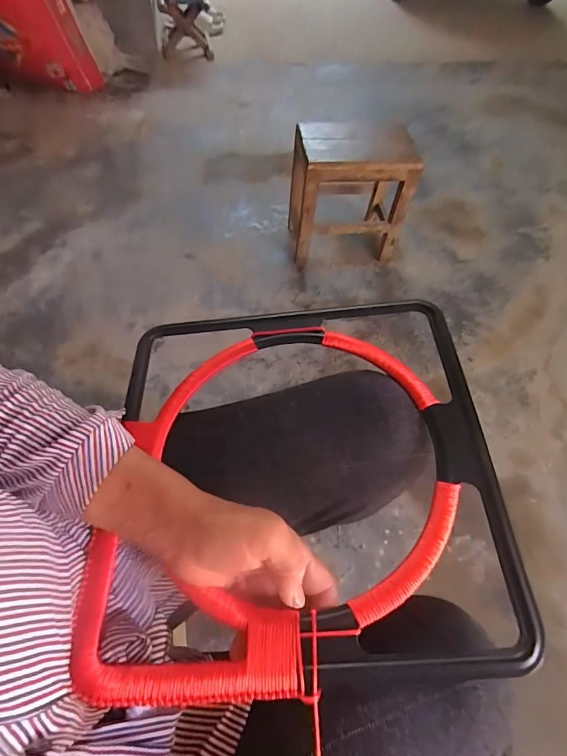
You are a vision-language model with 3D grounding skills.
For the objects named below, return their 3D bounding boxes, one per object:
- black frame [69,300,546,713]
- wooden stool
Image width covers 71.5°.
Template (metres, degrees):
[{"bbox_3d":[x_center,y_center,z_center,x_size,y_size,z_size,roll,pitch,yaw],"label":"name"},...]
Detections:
[{"bbox_3d":[0.010,0.069,0.344,0.323,0.018,0.331,-4,59,2],"label":"black frame"},{"bbox_3d":[0.170,-0.474,1.044,0.284,0.307,0.187,-3,57,-5],"label":"wooden stool"}]

